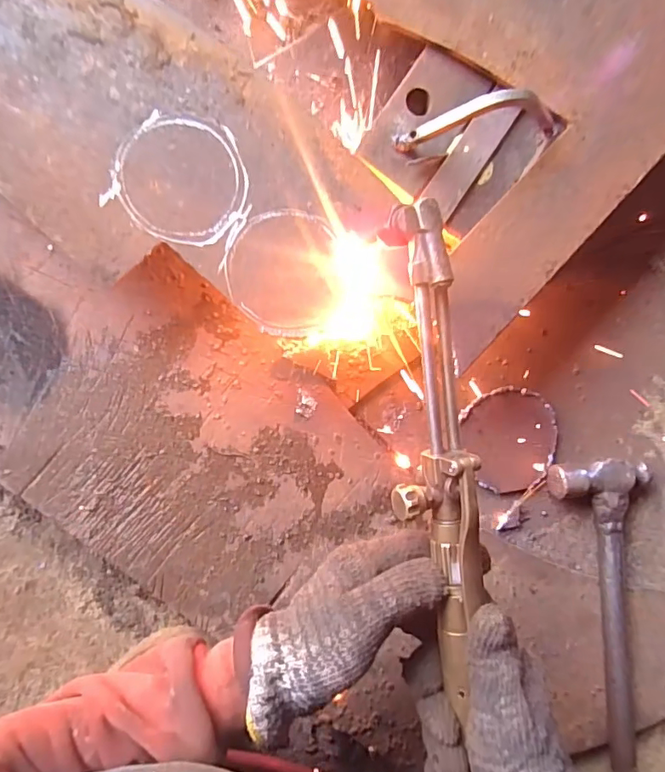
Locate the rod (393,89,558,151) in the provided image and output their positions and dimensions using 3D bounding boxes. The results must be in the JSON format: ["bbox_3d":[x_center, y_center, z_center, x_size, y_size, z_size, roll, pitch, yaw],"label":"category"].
[{"bbox_3d":[0.119,-0.201,0.384,0.130,0.039,0.029,-18,93,-7],"label":"rod"}]

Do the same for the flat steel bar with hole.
[{"bbox_3d":[0.072,-0.210,0.406,0.061,0.011,0.107,34,87,-7],"label":"flat steel bar with hole"}]

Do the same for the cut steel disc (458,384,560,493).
[{"bbox_3d":[0.172,0.050,0.492,0.092,0.008,0.095,0,91,-8],"label":"cut steel disc"}]

